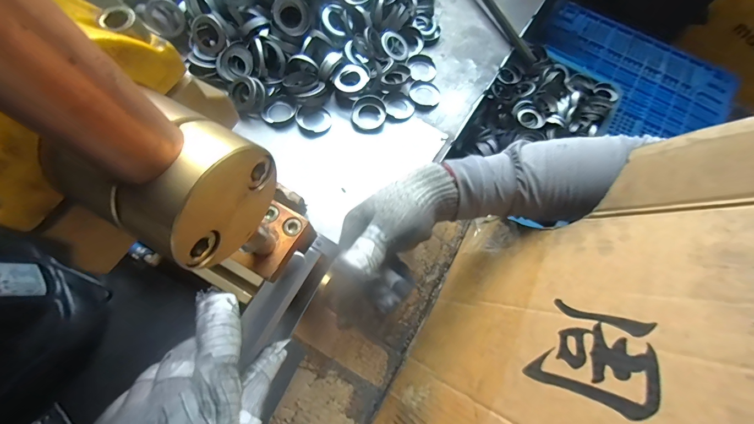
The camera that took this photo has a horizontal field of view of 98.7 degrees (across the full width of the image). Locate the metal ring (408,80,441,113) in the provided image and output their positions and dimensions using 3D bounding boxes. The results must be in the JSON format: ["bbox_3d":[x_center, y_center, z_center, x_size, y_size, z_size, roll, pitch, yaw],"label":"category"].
[{"bbox_3d":[0.084,-0.201,0.558,0.055,0.007,0.065,-7,72,-4],"label":"metal ring"}]

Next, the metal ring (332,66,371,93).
[{"bbox_3d":[-0.042,-0.218,0.526,0.049,0.013,0.056,41,76,11],"label":"metal ring"}]

